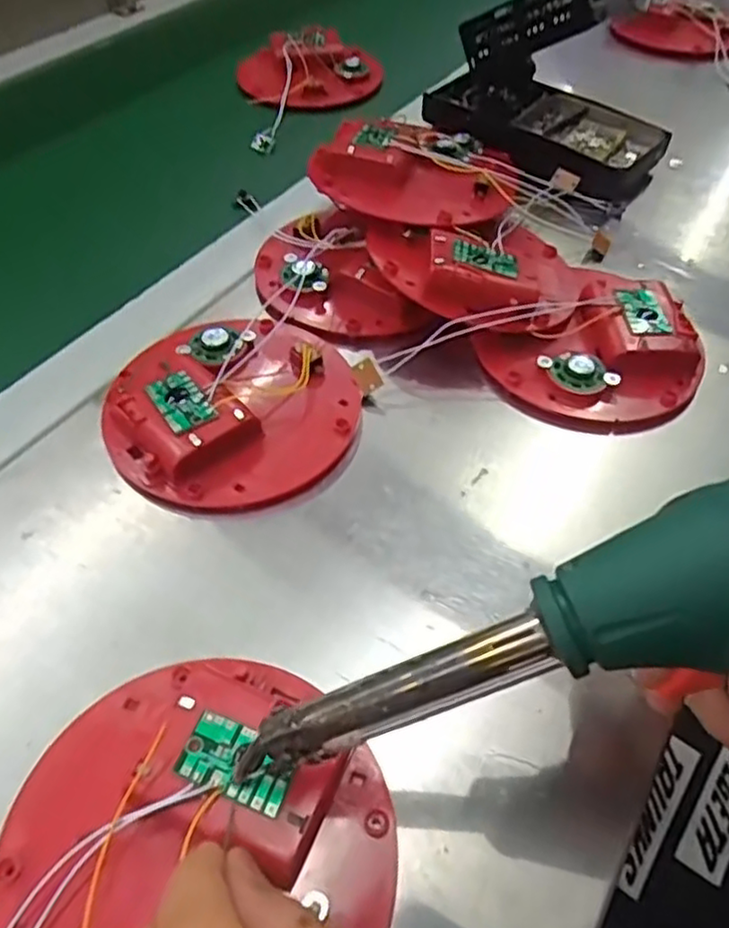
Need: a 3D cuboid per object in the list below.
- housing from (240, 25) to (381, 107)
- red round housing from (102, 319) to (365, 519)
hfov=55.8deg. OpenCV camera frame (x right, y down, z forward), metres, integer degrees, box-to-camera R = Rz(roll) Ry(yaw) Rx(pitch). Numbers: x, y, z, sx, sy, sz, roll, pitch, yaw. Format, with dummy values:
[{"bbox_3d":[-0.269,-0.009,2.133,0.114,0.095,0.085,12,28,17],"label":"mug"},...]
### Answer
[{"bbox_3d":[-0.046,-0.336,0.579,0.119,0.027,0.103,-3,51,-4],"label":"housing"},{"bbox_3d":[-0.062,-0.032,0.330,0.116,0.024,0.116,-1,50,1],"label":"red round housing"}]

